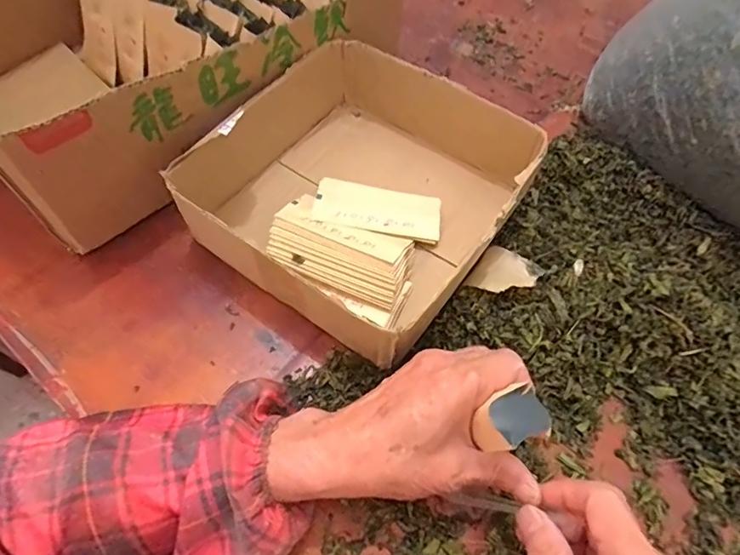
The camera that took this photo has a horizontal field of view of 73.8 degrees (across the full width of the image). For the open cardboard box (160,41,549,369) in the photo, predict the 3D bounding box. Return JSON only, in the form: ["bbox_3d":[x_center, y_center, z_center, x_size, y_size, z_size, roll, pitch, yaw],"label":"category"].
[{"bbox_3d":[-0.009,-0.079,0.422,0.234,0.079,0.233,33,66,14],"label":"open cardboard box"}]

